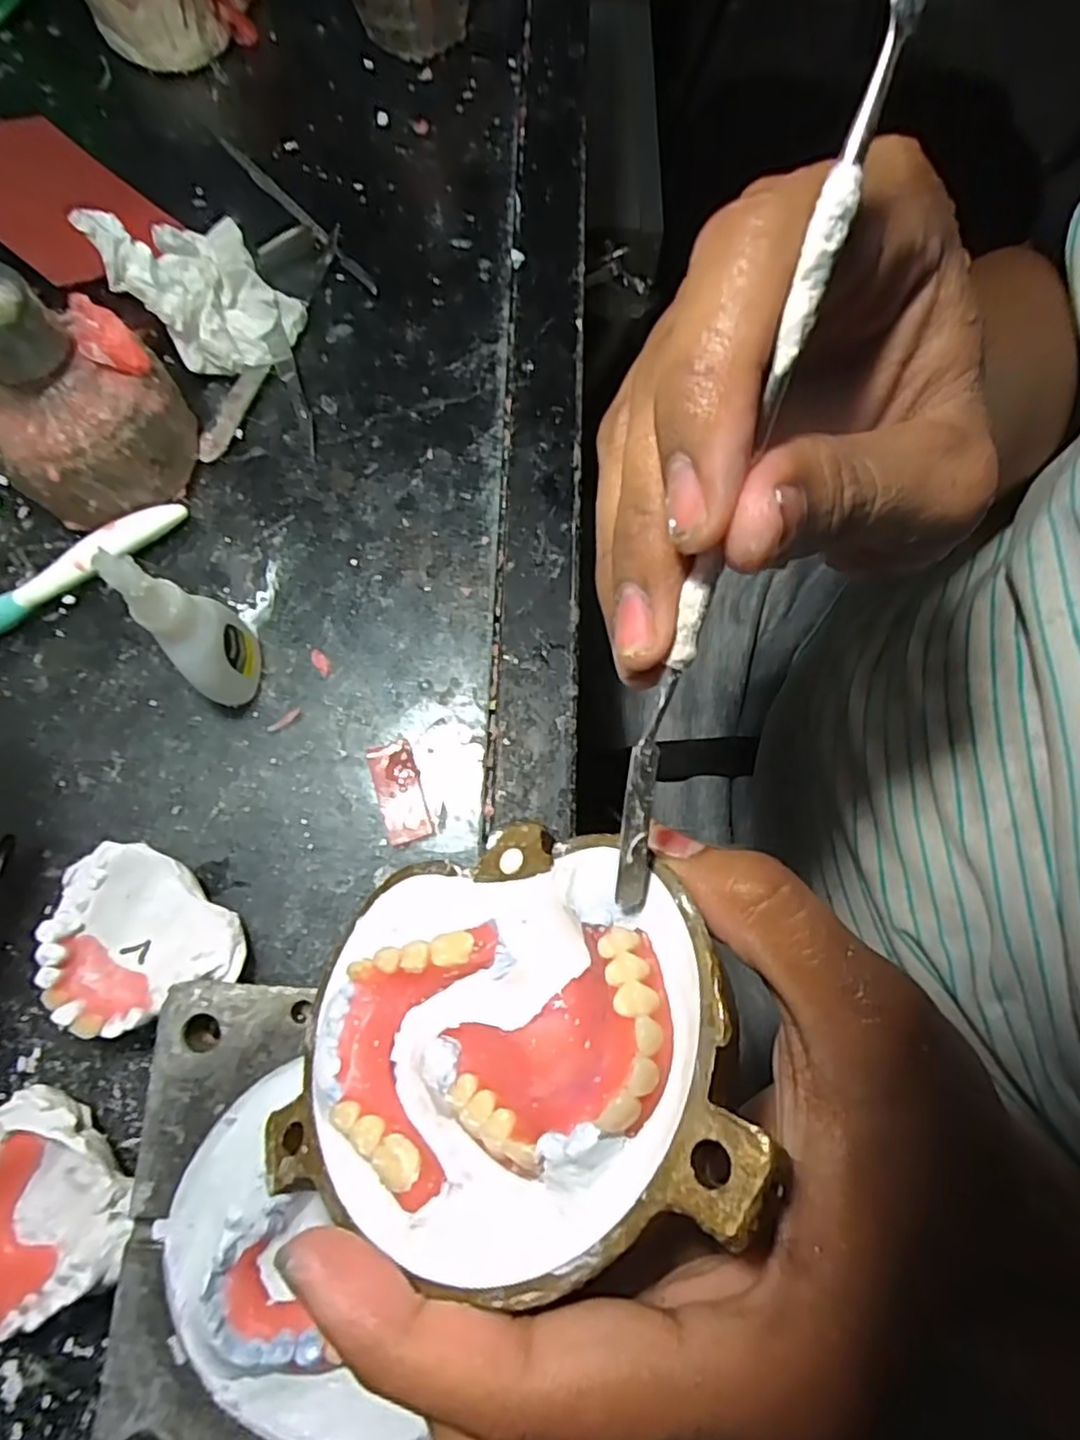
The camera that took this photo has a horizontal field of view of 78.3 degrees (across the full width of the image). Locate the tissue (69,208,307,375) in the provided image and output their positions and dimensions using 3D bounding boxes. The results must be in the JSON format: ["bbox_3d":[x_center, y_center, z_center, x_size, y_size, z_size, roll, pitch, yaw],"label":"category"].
[{"bbox_3d":[-0.142,-0.186,0.287,0.067,0.053,0.046,-23,76,-7],"label":"tissue"}]

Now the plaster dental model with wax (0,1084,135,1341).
[{"bbox_3d":[-0.154,0.154,0.207,0.057,0.027,0.058,26,75,6],"label":"plaster dental model with wax"}]

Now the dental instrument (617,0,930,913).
[{"bbox_3d":[0.038,-0.045,0.118,0.010,0.008,0.184,16,109,3],"label":"dental instrument"}]

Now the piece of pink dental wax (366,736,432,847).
[{"bbox_3d":[-0.055,0.028,0.257,0.018,0.004,0.040,-19,76,-6],"label":"piece of pink dental wax"}]

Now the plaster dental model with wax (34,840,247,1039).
[{"bbox_3d":[-0.139,0.072,0.232,0.056,0.026,0.059,0,74,-1],"label":"plaster dental model with wax"}]

